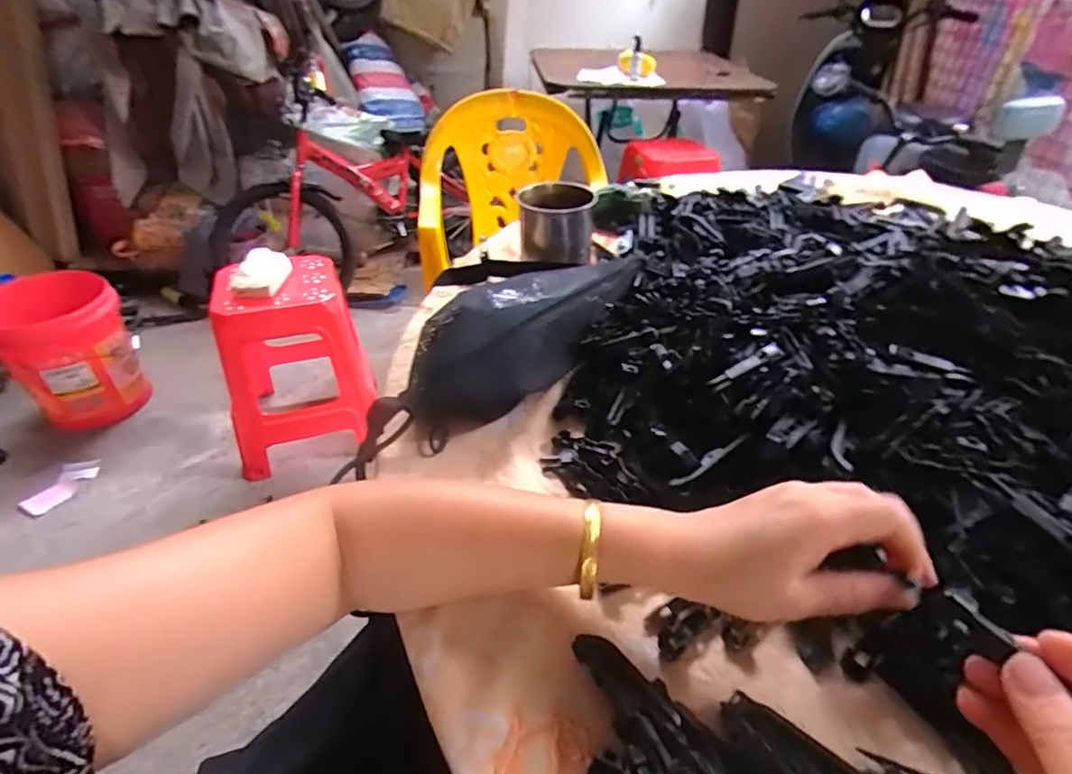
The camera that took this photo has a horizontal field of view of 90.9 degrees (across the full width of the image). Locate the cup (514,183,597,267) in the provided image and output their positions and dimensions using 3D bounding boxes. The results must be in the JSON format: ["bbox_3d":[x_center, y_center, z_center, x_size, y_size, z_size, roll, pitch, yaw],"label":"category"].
[{"bbox_3d":[0.025,-0.204,0.660,0.092,0.076,0.086,0,40,0],"label":"cup"}]

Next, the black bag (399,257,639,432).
[{"bbox_3d":[-0.019,-0.056,0.505,0.121,0.065,0.263,27,47,29],"label":"black bag"}]

